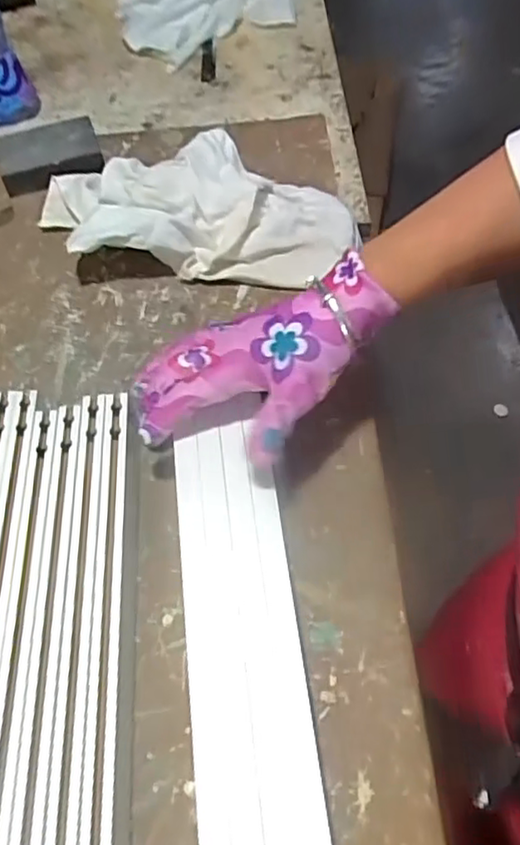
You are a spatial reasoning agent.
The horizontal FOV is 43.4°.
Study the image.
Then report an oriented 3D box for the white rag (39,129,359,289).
[{"bbox_3d":[-0.066,-0.195,0.588,0.298,0.058,0.145,3,56,6],"label":"white rag"}]

